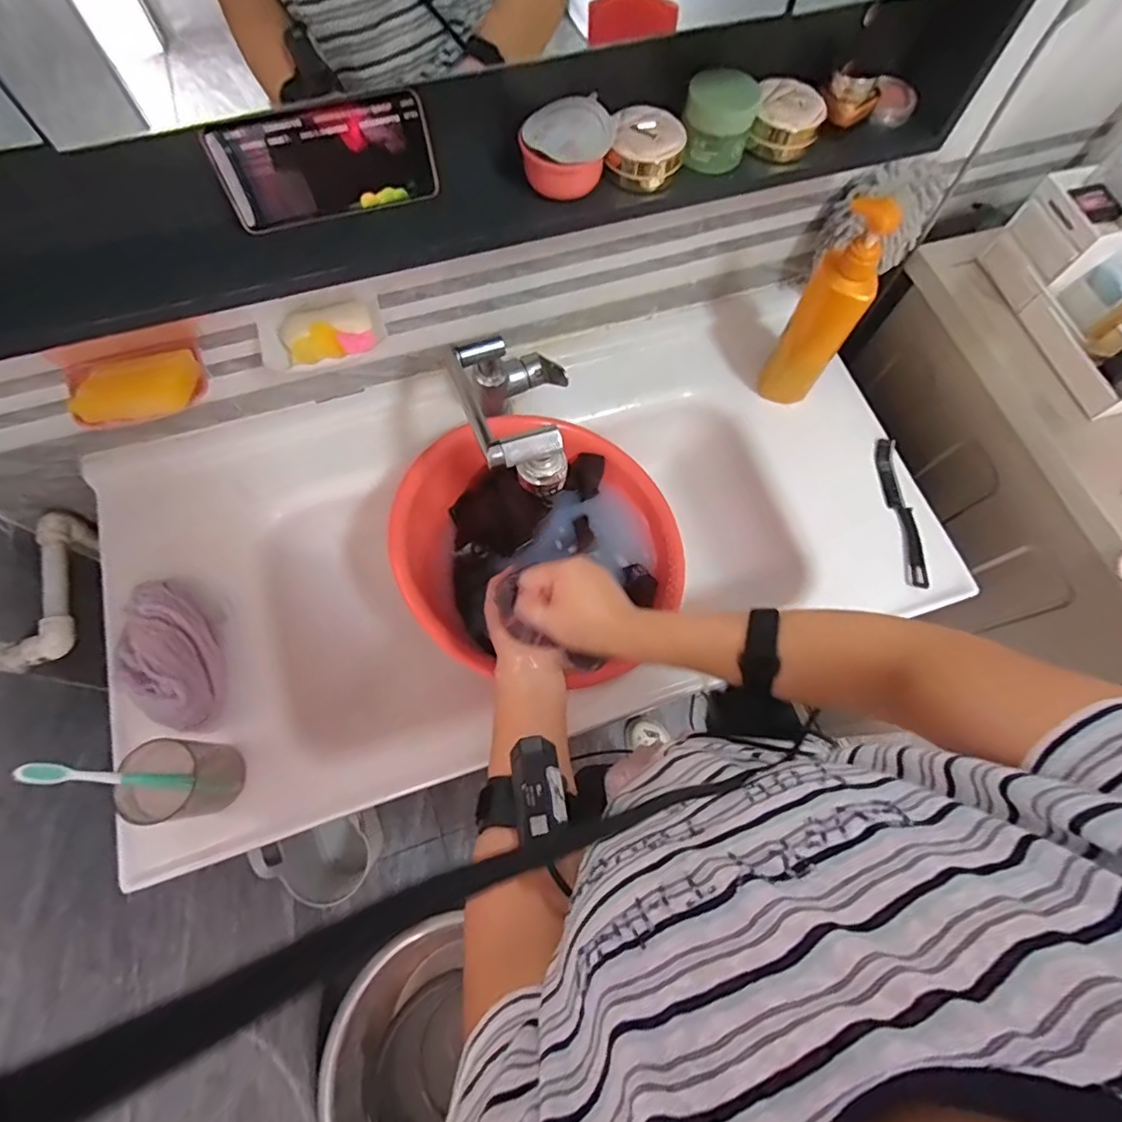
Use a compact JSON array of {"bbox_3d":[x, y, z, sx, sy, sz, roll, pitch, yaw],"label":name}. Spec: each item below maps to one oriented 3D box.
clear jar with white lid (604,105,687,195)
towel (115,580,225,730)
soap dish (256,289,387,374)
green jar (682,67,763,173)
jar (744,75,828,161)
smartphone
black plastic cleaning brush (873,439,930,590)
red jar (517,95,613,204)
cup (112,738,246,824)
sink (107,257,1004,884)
[{"bbox_3d":[0.078,-0.374,0.505,0.064,0.043,0.062,1,70,-1],"label":"clear jar with white lid"},{"bbox_3d":[-0.439,0.099,0.610,0.084,0.053,0.182,-29,73,-11],"label":"towel"},{"bbox_3d":[-0.256,-0.246,0.591,0.128,0.025,0.076,-18,71,-8],"label":"soap dish"},{"bbox_3d":[0.142,-0.397,0.495,0.060,0.059,0.054,18,70,5],"label":"green jar"},{"bbox_3d":[0.212,-0.413,0.517,0.063,0.038,0.054,14,70,3],"label":"jar"},{"bbox_3d":[-0.189,-0.324,0.452,0.167,0.079,0.010,-18,61,-7],"label":"smartphone"},{"bbox_3d":[0.445,-0.065,0.723,0.029,0.008,0.210,-7,69,13],"label":"black plastic cleaning brush"},{"bbox_3d":[0.005,-0.361,0.483,0.076,0.049,0.067,4,70,0],"label":"red jar"},{"bbox_3d":[-0.391,0.220,0.561,0.082,0.101,0.072,-1,70,-2],"label":"cup"},{"bbox_3d":[-0.047,-0.027,0.757,1.004,0.165,0.509,-17,71,-8],"label":"sink"}]

